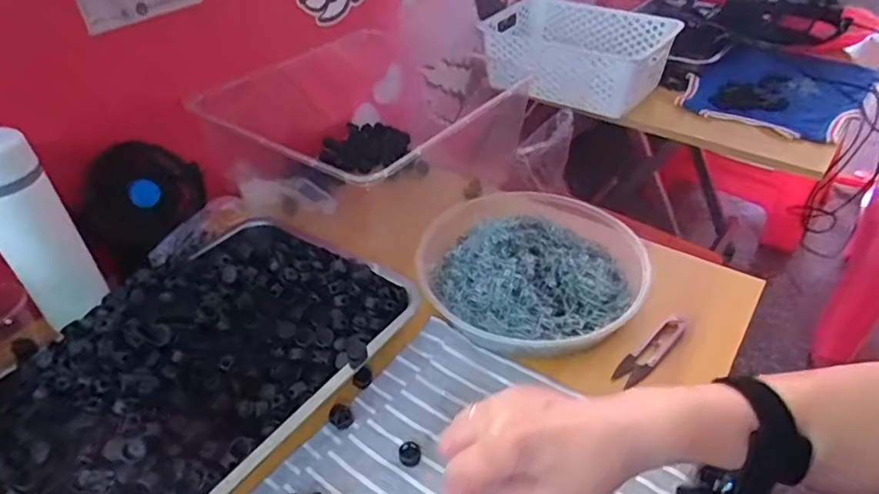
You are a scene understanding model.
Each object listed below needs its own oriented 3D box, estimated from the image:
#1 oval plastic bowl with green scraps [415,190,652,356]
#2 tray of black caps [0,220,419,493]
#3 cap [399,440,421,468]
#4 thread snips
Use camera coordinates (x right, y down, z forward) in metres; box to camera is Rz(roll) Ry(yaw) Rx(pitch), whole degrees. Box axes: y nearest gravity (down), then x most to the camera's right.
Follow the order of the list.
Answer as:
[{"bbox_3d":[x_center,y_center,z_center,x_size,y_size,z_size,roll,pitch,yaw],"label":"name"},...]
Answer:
[{"bbox_3d":[0.090,0.011,0.573,0.224,0.069,0.225,6,40,9],"label":"oval plastic bowl with green scraps"},{"bbox_3d":[-0.209,0.084,0.486,0.239,0.084,0.332,25,46,29],"label":"tray of black caps"},{"bbox_3d":[-0.023,0.161,0.445,0.017,0.010,0.019,6,40,10],"label":"cap"},{"bbox_3d":[0.193,0.095,0.519,0.094,0.018,0.022,-31,47,-31],"label":"thread snips"}]

